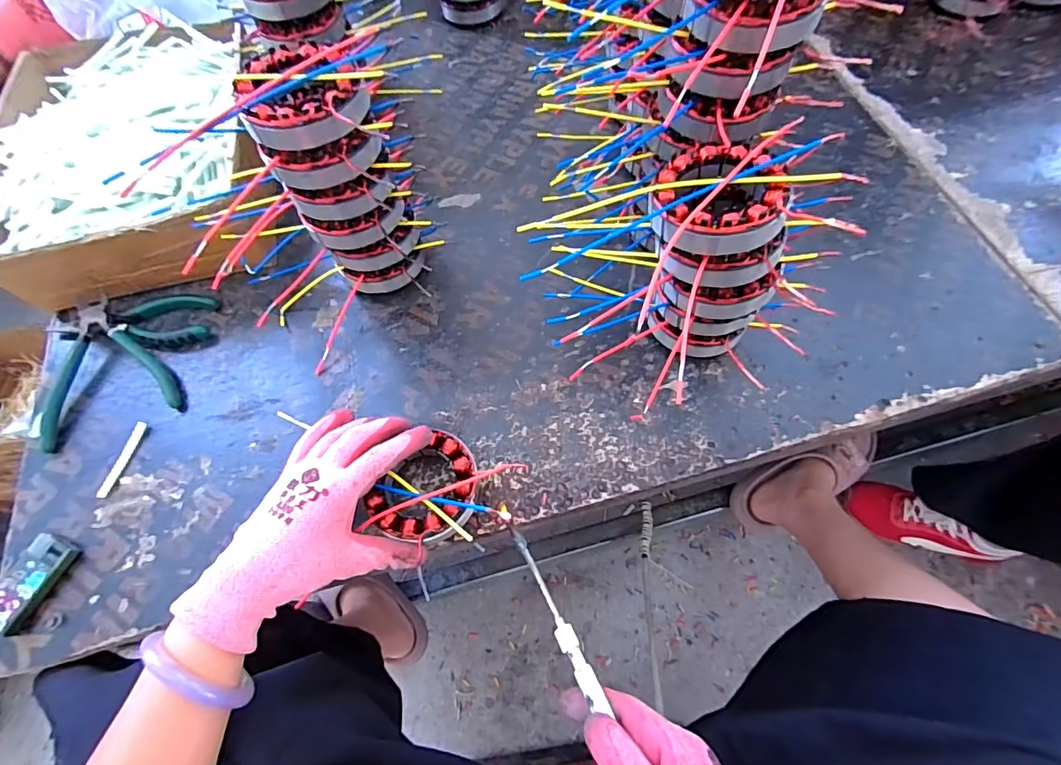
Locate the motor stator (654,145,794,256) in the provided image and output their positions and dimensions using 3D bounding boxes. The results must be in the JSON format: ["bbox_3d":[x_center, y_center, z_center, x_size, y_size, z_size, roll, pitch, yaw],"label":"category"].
[{"bbox_3d":[0.121,-0.124,0.321,0.084,0.027,0.087,-5,65,2],"label":"motor stator"}]

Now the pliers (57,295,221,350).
[{"bbox_3d":[-0.393,-0.060,0.475,0.161,0.024,0.055,-4,65,2],"label":"pliers"}]

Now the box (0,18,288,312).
[{"bbox_3d":[-0.421,-0.253,0.520,0.238,0.088,0.333,-15,65,-4],"label":"box"}]

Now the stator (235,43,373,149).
[{"bbox_3d":[-0.158,-0.205,0.345,0.080,0.031,0.082,-2,65,3],"label":"stator"}]

